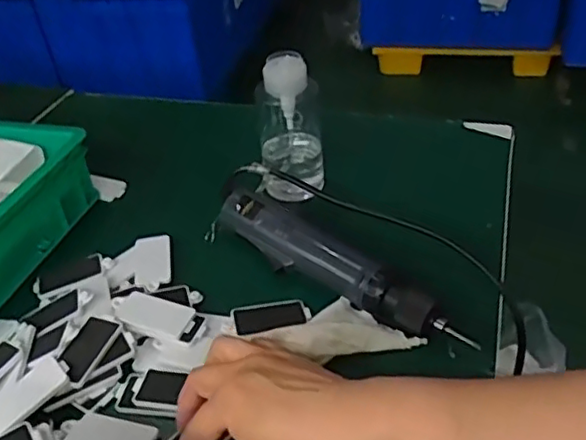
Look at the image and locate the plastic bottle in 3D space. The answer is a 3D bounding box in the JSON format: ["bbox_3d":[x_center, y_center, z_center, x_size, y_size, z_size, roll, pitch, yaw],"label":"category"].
[{"bbox_3d":[-0.003,-0.094,0.625,0.060,0.153,0.069,-7,38,2],"label":"plastic bottle"}]

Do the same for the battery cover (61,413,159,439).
[{"bbox_3d":[-0.128,0.150,0.433,0.067,0.004,0.030,5,40,16],"label":"battery cover"}]

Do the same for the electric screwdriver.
[{"bbox_3d":[0.035,0.038,0.525,0.259,0.035,0.045,25,49,35],"label":"electric screwdriver"}]

